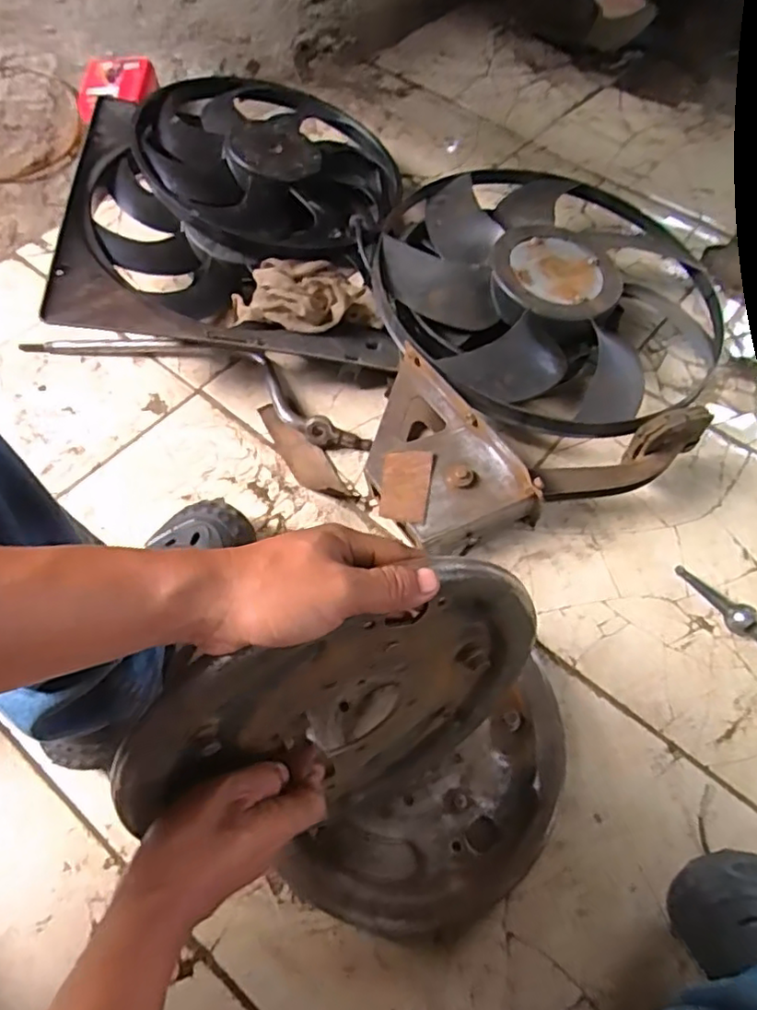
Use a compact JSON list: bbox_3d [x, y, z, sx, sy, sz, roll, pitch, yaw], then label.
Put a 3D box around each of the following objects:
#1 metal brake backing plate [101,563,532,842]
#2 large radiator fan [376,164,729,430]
[{"bbox_3d":[-0.018,0.157,0.436,0.281,0.282,0.078,-21,64,-11],"label":"metal brake backing plate"},{"bbox_3d":[0.233,-0.291,0.829,0.461,0.099,0.430,0,62,0],"label":"large radiator fan"}]

